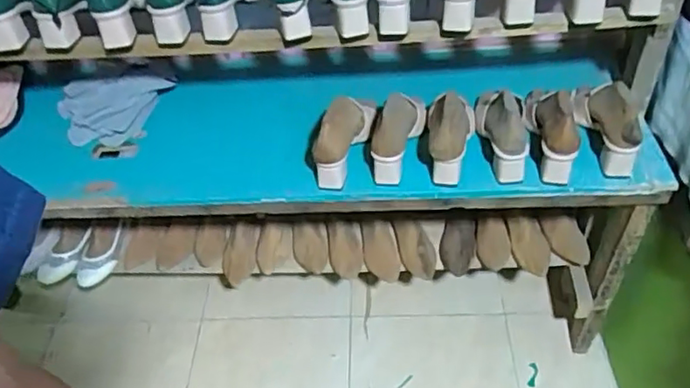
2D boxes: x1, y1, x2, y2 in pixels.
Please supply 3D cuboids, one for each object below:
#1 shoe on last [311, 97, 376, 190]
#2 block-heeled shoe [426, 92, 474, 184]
[{"bbox_3d":[-0.001,-0.103,1.125,0.064,0.147,0.186,11,48,15],"label":"shoe on last"},{"bbox_3d":[0.198,-0.109,1.115,0.091,0.133,0.182,2,47,8],"label":"block-heeled shoe"}]

